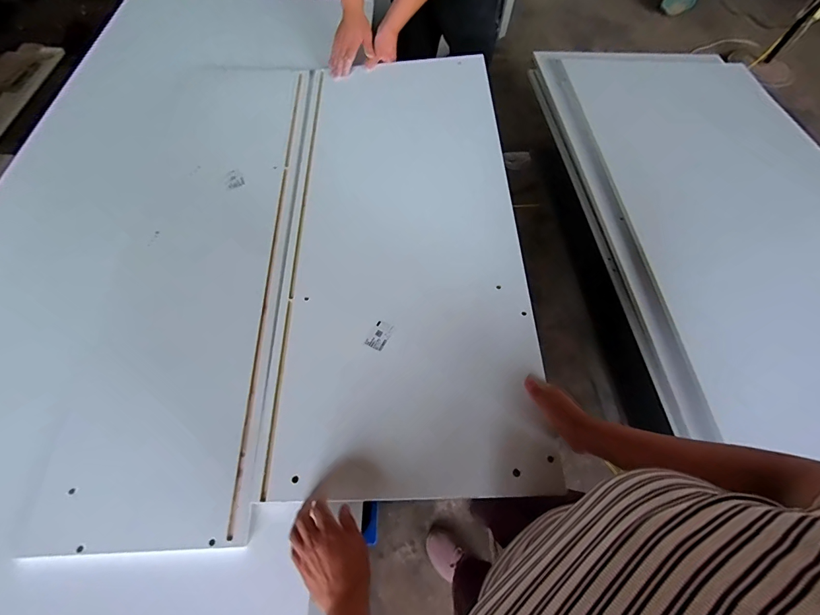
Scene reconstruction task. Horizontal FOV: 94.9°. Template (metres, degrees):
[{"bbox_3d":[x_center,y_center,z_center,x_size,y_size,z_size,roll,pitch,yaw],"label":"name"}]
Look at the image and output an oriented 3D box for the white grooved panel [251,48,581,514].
[{"bbox_3d":[-0.022,-0.193,0.817,0.490,0.029,1.083,-4,63,3],"label":"white grooved panel"}]

